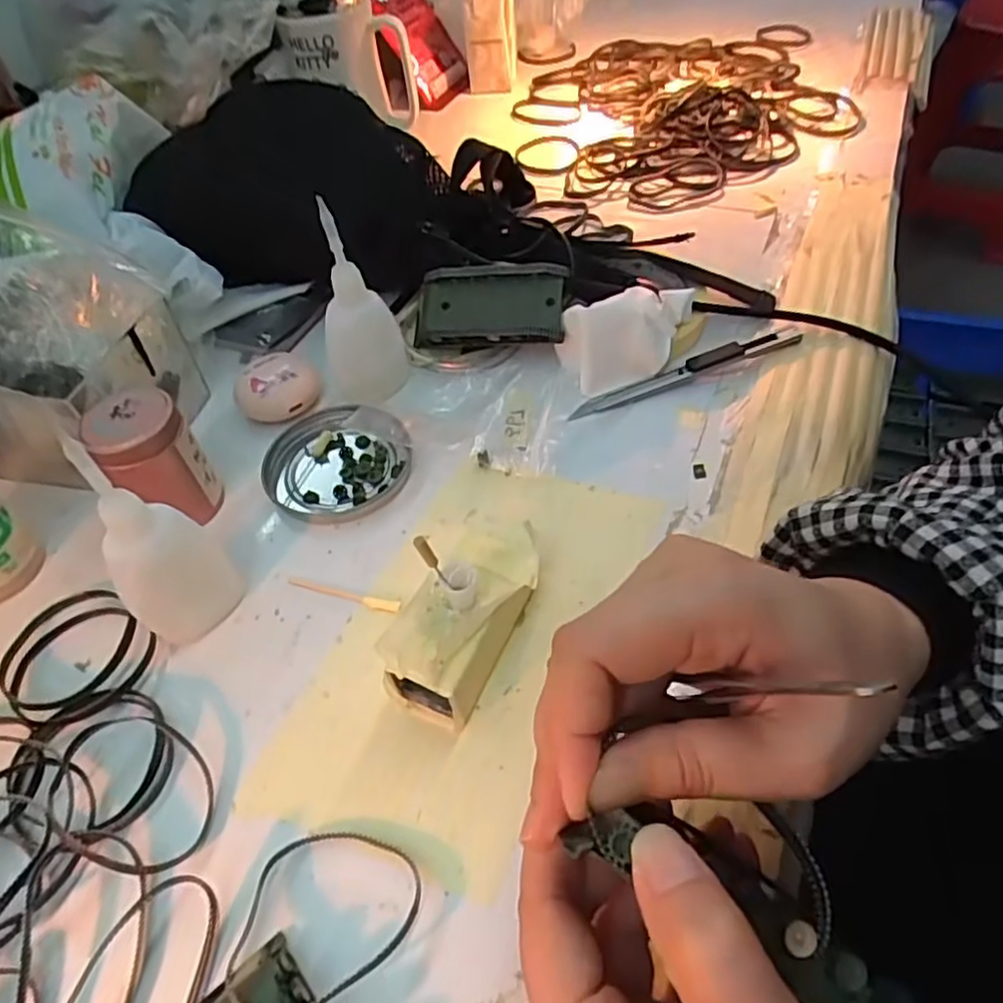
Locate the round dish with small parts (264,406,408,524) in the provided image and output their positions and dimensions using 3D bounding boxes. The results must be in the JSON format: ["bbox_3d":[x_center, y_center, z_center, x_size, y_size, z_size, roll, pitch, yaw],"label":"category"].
[{"bbox_3d":[-0.088,-0.022,0.377,0.077,0.012,0.077,-2,51,3],"label":"round dish with small parts"}]

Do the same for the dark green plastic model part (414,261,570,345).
[{"bbox_3d":[-0.009,-0.117,0.417,0.095,0.020,0.044,2,90,19],"label":"dark green plastic model part"}]

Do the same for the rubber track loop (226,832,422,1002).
[{"bbox_3d":[-0.060,0.140,0.232,0.059,0.019,0.058,-2,51,3],"label":"rubber track loop"}]

